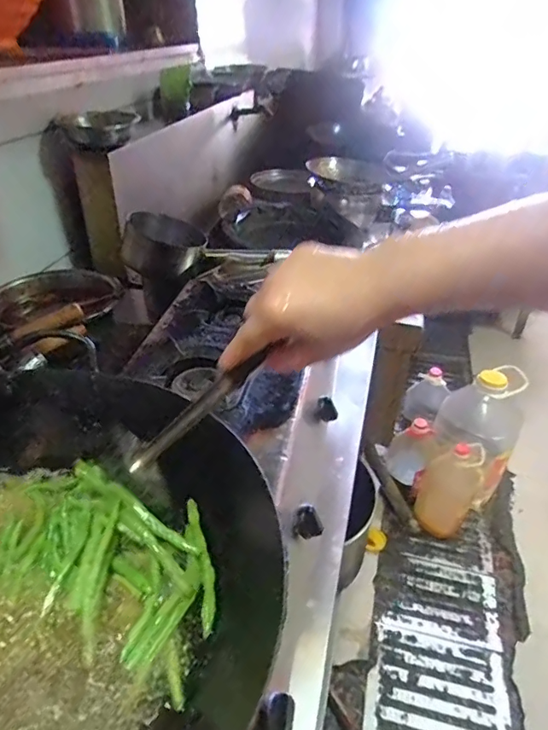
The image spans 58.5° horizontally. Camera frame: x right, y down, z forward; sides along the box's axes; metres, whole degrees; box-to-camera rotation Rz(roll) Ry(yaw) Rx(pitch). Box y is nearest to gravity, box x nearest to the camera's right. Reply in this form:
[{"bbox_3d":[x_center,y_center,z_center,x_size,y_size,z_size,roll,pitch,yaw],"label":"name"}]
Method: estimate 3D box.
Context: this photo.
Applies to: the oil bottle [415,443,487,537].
[{"bbox_3d":[0.557,0.370,1.540,0.160,0.328,0.191,19,40,25],"label":"oil bottle"}]

